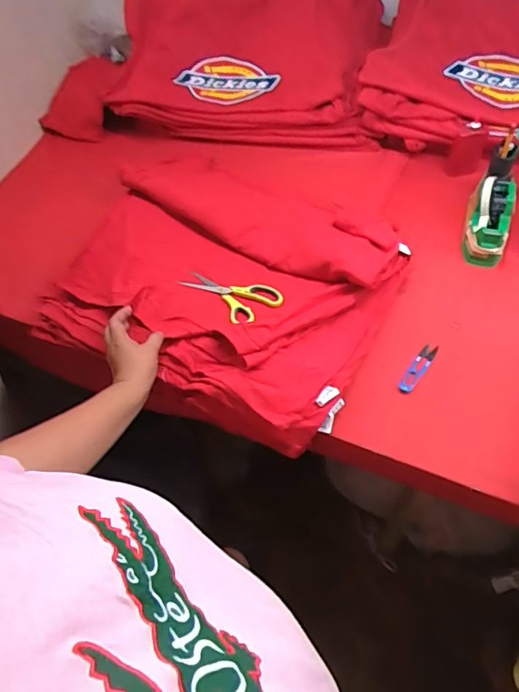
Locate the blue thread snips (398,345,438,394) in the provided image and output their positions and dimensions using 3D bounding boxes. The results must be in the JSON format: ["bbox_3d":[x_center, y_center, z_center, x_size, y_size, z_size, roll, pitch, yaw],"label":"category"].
[{"bbox_3d":[0.253,0.034,0.764,0.023,0.006,0.102,40,64,6],"label":"blue thread snips"}]

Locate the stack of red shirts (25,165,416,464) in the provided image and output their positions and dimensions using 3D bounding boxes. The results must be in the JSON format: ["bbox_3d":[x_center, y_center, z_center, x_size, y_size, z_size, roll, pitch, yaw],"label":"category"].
[{"bbox_3d":[-0.068,-0.130,0.845,0.560,0.101,0.452,23,61,19],"label":"stack of red shirts"}]

